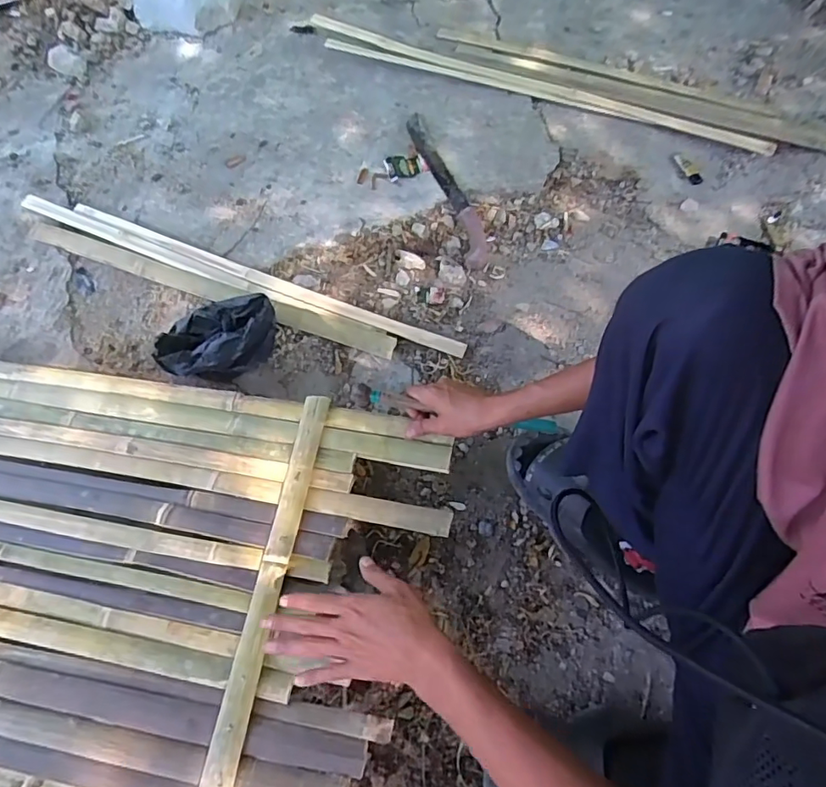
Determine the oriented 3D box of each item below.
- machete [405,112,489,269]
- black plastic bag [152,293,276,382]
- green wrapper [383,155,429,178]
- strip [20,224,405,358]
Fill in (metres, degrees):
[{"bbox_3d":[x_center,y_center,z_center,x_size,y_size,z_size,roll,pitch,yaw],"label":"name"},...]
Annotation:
[{"bbox_3d":[0.070,-0.413,1.028,0.063,0.031,0.414,-16,67,-9],"label":"machete"},{"bbox_3d":[-0.307,-0.082,0.819,0.184,0.122,0.093,0,66,-2],"label":"black plastic bag"},{"bbox_3d":[-0.014,-0.463,1.054,0.084,0.015,0.059,-6,66,-5],"label":"green wrapper"},{"bbox_3d":[-0.392,-0.199,0.942,0.772,0.019,0.040,19,85,12],"label":"strip"}]

